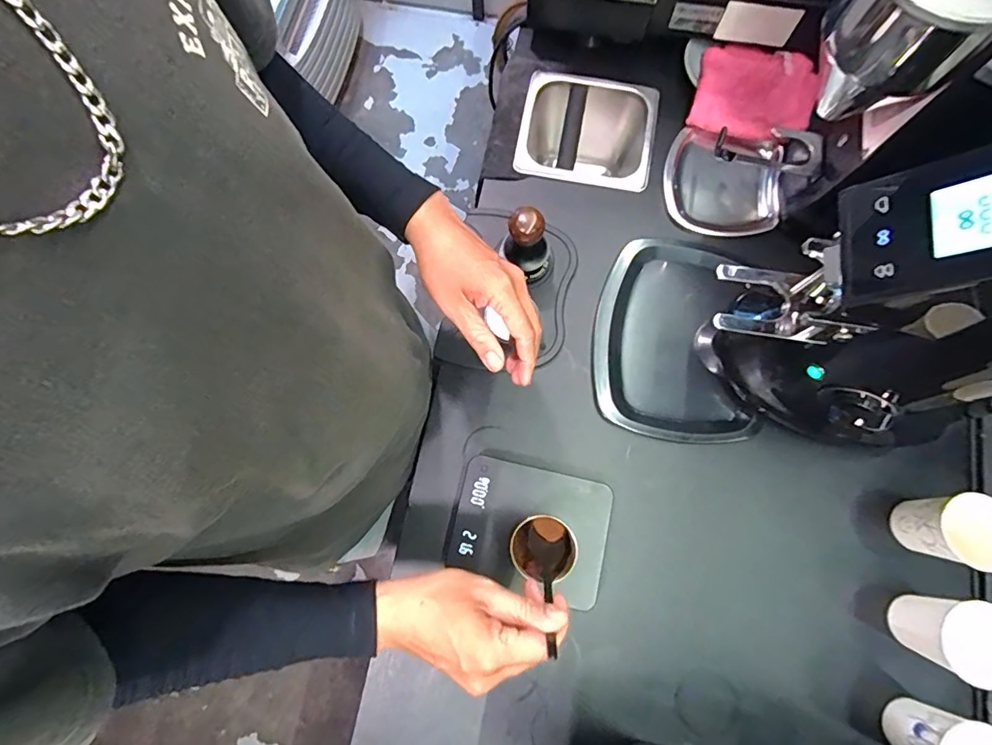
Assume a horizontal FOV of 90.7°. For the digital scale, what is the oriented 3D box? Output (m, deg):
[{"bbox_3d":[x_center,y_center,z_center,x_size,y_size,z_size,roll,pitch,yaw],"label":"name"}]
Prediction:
[{"bbox_3d":[0.036,0.163,0.519,0.158,0.035,0.119,16,77,4],"label":"digital scale"}]

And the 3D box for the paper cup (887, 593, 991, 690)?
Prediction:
[{"bbox_3d":[0.425,0.247,0.465,0.059,0.092,0.066,12,76,3],"label":"paper cup"}]

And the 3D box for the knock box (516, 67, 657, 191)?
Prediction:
[{"bbox_3d":[0.124,-0.316,0.719,0.178,0.139,0.173,10,77,5],"label":"knock box"}]

